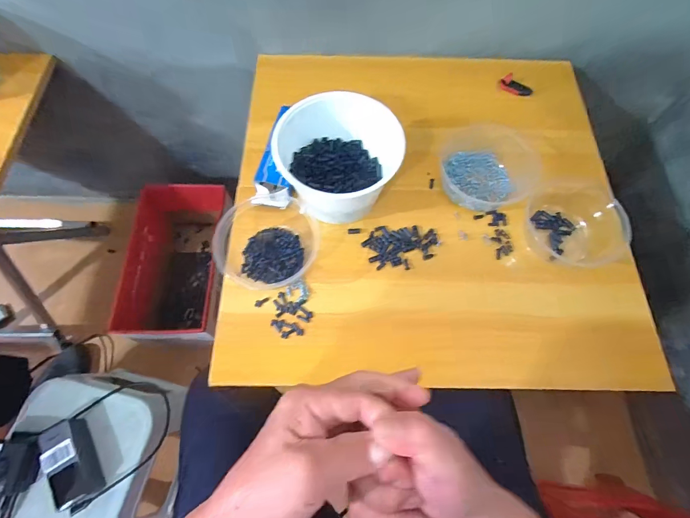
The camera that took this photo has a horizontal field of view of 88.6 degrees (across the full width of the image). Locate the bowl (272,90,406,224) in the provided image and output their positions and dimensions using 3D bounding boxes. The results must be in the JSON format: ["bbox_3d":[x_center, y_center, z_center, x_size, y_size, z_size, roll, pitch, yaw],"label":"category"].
[{"bbox_3d":[-0.013,-0.134,0.501,0.161,0.110,0.147,1,68,-2],"label":"bowl"}]

